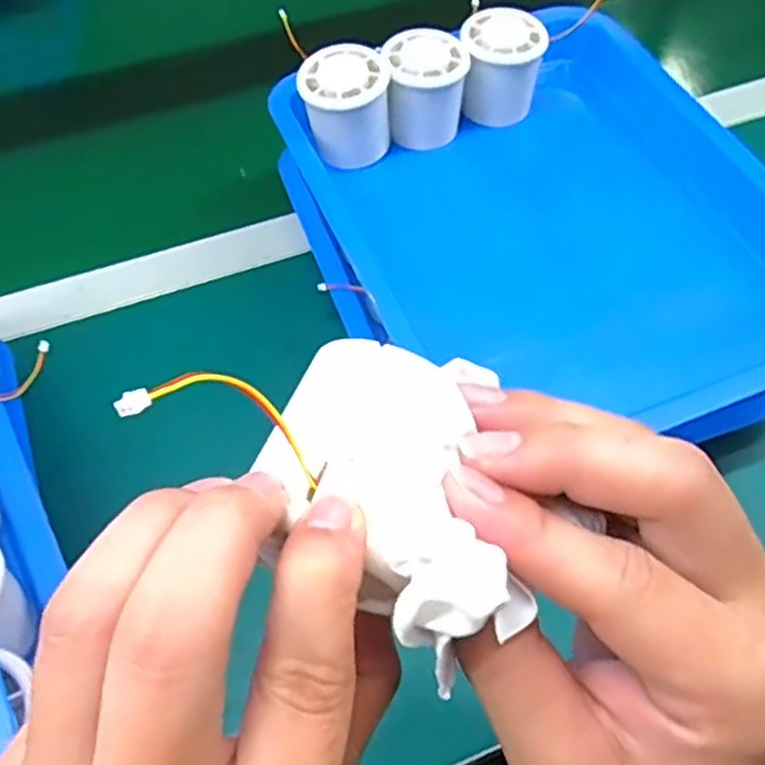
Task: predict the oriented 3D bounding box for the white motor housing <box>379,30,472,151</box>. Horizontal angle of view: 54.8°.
[{"bbox_3d":[0.029,-0.194,0.493,0.051,0.058,0.051,-1,57,0],"label":"white motor housing"}]

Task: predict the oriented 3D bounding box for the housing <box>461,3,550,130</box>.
[{"bbox_3d":[0.080,-0.213,0.501,0.055,0.057,0.046,1,57,1],"label":"housing"}]

